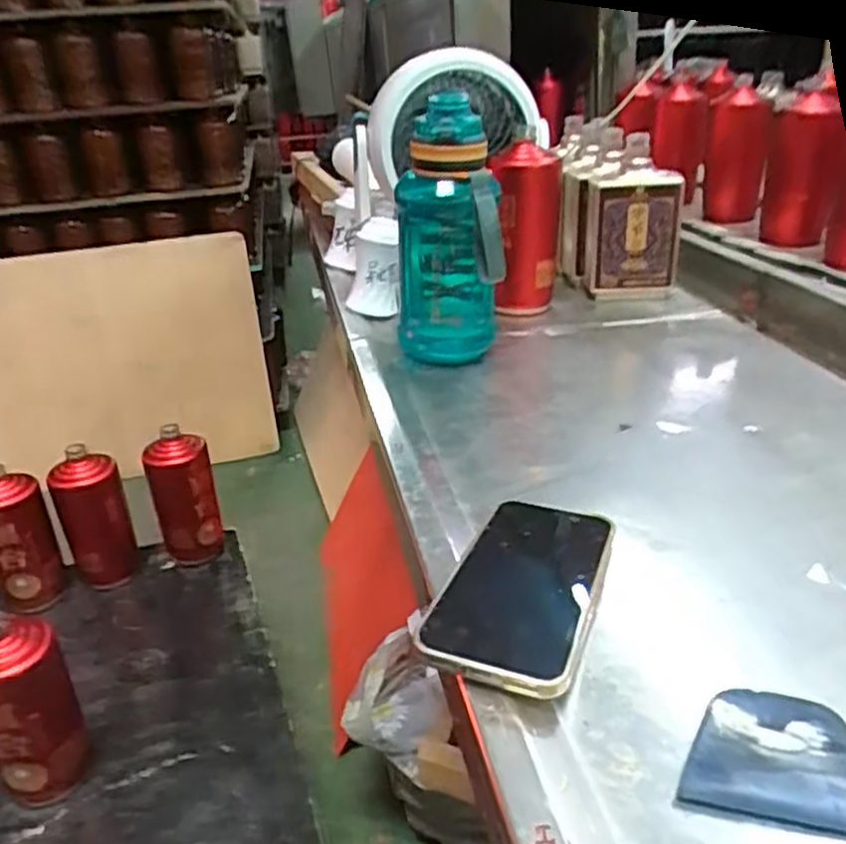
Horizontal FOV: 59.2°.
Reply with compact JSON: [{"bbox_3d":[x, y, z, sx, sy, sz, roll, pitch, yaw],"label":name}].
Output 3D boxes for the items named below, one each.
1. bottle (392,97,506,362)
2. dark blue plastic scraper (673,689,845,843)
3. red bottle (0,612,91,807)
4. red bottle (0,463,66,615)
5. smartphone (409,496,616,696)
[{"bbox_3d":[0.023,-0.167,0.687,0.088,0.233,0.083,-3,26,-4],"label":"bottle"},{"bbox_3d":[0.147,0.139,0.307,0.077,0.011,0.060,6,27,14],"label":"dark blue plastic scraper"},{"bbox_3d":[-0.351,0.267,0.668,0.079,0.187,0.066,-20,31,-27],"label":"red bottle"},{"bbox_3d":[-0.492,0.147,0.905,0.077,0.165,0.064,-15,29,-20],"label":"red bottle"},{"bbox_3d":[0.057,0.085,0.404,0.076,0.011,0.158,11,24,20],"label":"smartphone"}]

